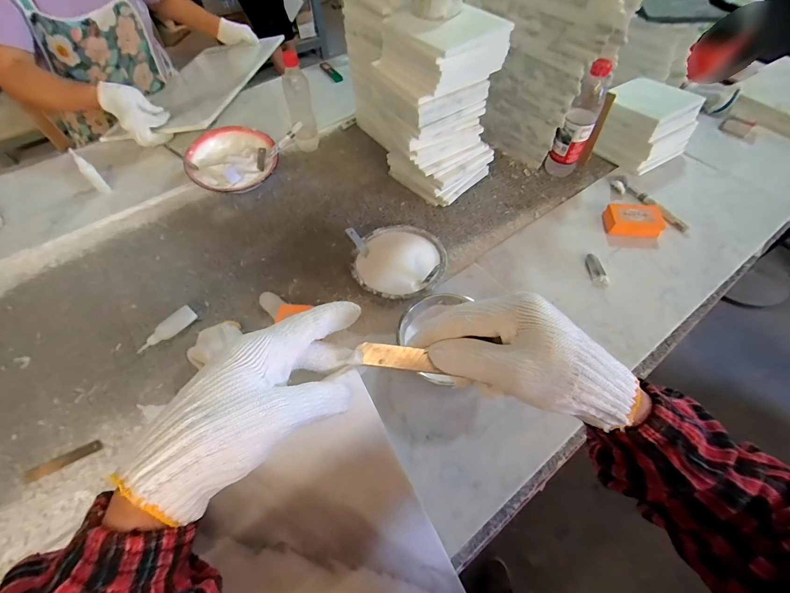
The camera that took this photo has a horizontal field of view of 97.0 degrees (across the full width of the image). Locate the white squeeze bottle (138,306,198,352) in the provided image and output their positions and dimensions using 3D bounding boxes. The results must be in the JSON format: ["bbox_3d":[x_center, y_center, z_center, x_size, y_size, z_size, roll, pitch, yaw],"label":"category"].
[{"bbox_3d":[-0.387,0.056,0.593,0.098,0.021,0.030,-37,63,-20],"label":"white squeeze bottle"}]

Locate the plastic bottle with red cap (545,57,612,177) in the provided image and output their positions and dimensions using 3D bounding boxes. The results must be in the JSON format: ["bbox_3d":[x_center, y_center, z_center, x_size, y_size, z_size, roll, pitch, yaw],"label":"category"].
[{"bbox_3d":[0.374,-0.349,0.717,0.063,0.218,0.059,26,61,17],"label":"plastic bottle with red cap"}]

